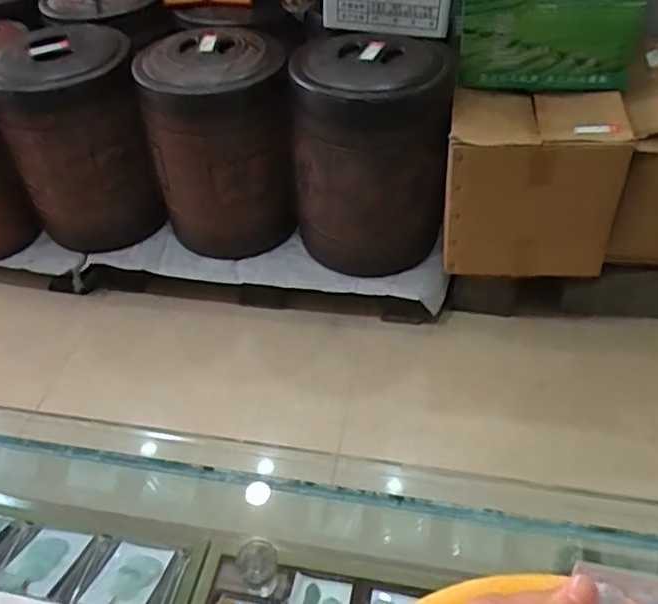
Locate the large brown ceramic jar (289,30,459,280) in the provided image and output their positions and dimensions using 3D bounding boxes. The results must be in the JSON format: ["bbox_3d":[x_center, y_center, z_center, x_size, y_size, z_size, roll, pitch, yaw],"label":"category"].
[{"bbox_3d":[0.106,-0.373,1.696,0.385,0.525,0.305,1,46,4],"label":"large brown ceramic jar"}]

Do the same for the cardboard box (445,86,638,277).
[{"bbox_3d":[0.483,-0.298,1.594,0.384,0.374,0.278,2,46,5],"label":"cardboard box"}]

